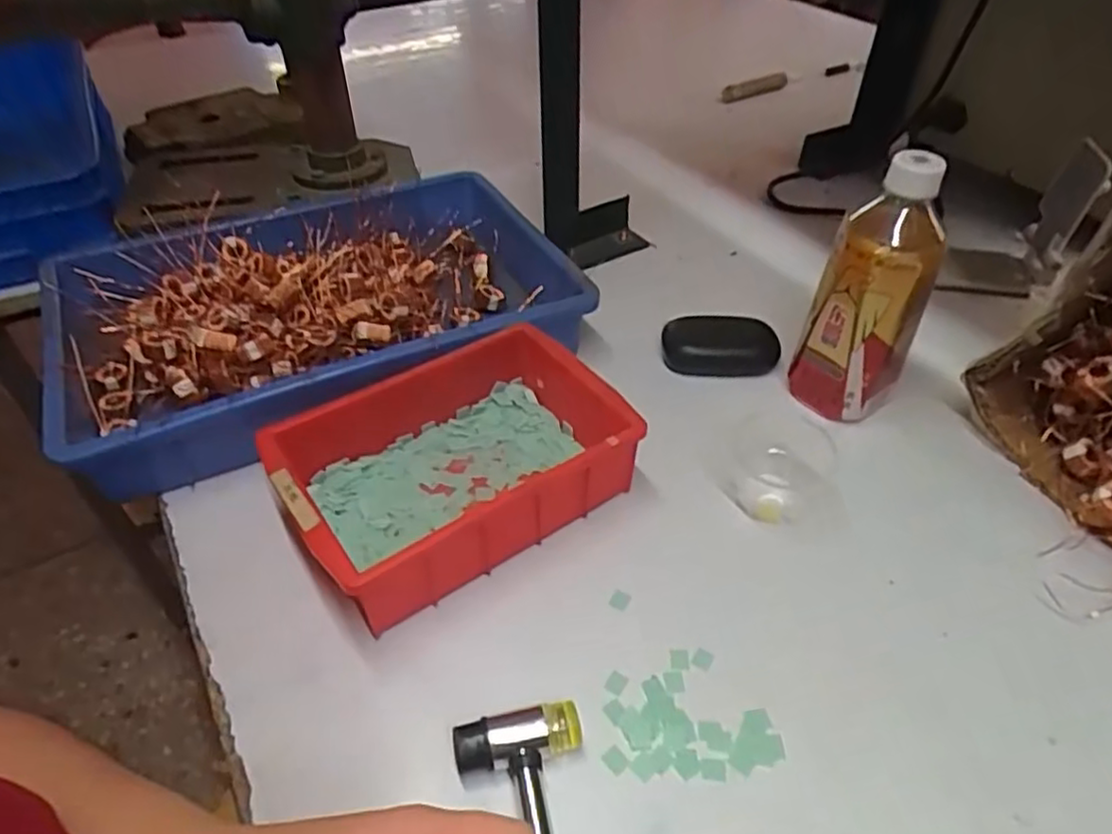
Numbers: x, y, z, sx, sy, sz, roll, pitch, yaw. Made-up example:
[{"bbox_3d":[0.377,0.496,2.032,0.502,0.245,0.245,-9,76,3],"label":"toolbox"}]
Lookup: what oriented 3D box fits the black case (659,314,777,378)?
[{"bbox_3d":[0.130,-0.058,0.556,0.089,0.026,0.040,2,42,0],"label":"black case"}]

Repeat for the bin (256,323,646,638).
[{"bbox_3d":[-0.063,0.031,0.439,0.198,0.072,0.132,-26,49,-28],"label":"bin"}]

